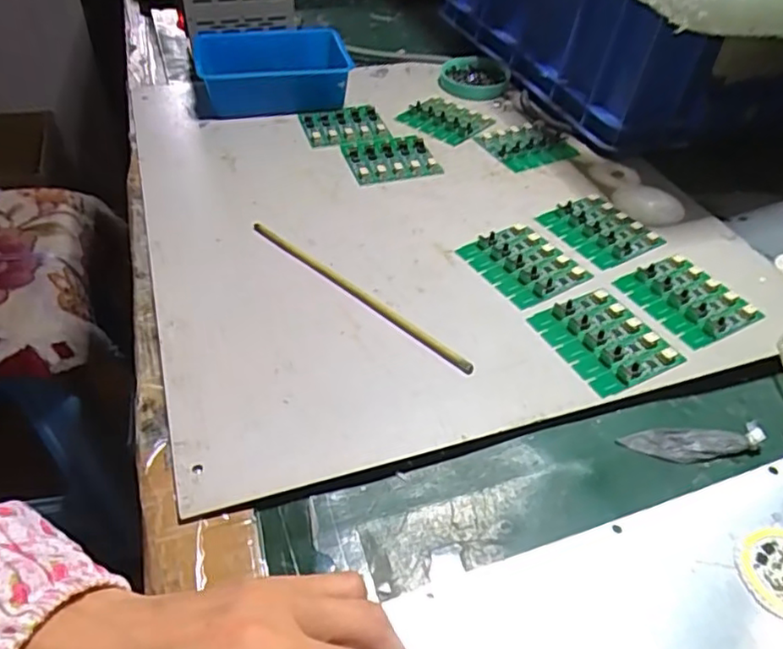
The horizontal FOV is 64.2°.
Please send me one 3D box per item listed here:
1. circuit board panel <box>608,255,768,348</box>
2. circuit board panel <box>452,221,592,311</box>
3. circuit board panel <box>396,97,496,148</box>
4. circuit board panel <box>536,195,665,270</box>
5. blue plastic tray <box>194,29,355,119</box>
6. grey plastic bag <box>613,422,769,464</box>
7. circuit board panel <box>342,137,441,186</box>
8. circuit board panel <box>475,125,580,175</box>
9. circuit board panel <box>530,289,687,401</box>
[{"bbox_3d":[0.184,-0.017,0.390,0.054,0.005,0.069,-21,52,-22],"label":"circuit board panel"},{"bbox_3d":[0.087,-0.040,0.414,0.056,0.005,0.069,-24,53,-24],"label":"circuit board panel"},{"bbox_3d":[0.048,-0.182,0.556,0.071,0.007,0.055,34,54,25],"label":"circuit board panel"},{"bbox_3d":[0.148,-0.069,0.443,0.060,0.004,0.069,-22,52,-22],"label":"circuit board panel"},{"bbox_3d":[-0.111,-0.230,0.567,0.142,0.045,0.097,-1,47,-4],"label":"blue plastic tray"},{"bbox_3d":[0.159,0.062,0.327,0.078,0.004,0.019,-2,47,-5],"label":"grey plastic bag"},{"bbox_3d":[-0.001,-0.135,0.504,0.069,0.004,0.058,-14,49,-16],"label":"circuit board panel"},{"bbox_3d":[0.116,-0.152,0.527,0.070,0.005,0.059,-20,51,-20],"label":"circuit board panel"},{"bbox_3d":[0.123,0.008,0.362,0.055,0.006,0.069,-21,52,-22],"label":"circuit board panel"}]

